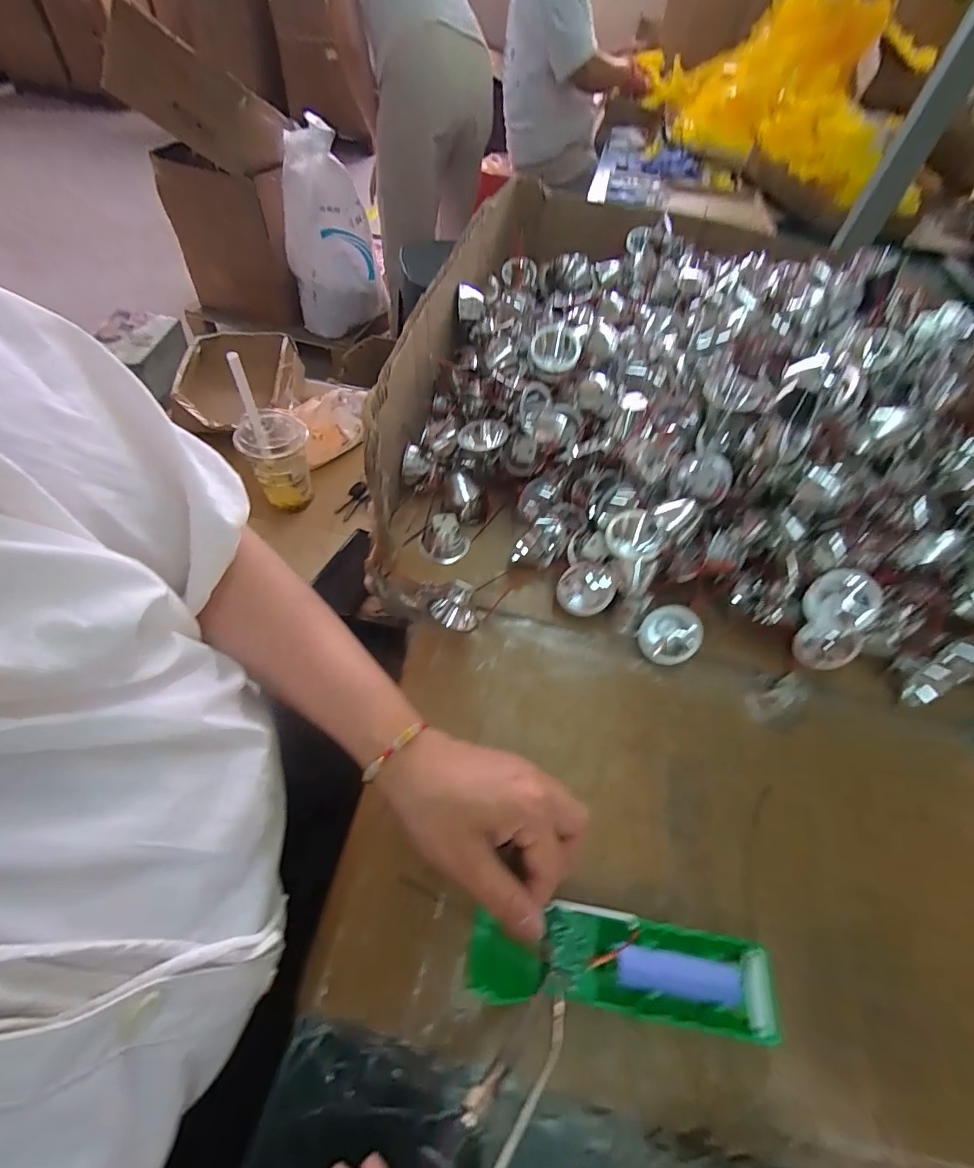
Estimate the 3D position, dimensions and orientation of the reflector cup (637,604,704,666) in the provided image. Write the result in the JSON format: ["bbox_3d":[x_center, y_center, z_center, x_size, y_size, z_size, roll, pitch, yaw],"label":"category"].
[{"bbox_3d":[0.142,0.039,0.362,0.043,0.018,0.046,2,96,14],"label":"reflector cup"}]

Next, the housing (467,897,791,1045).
[{"bbox_3d":[0.072,0.197,0.241,0.161,0.016,0.045,9,55,-2],"label":"housing"}]

